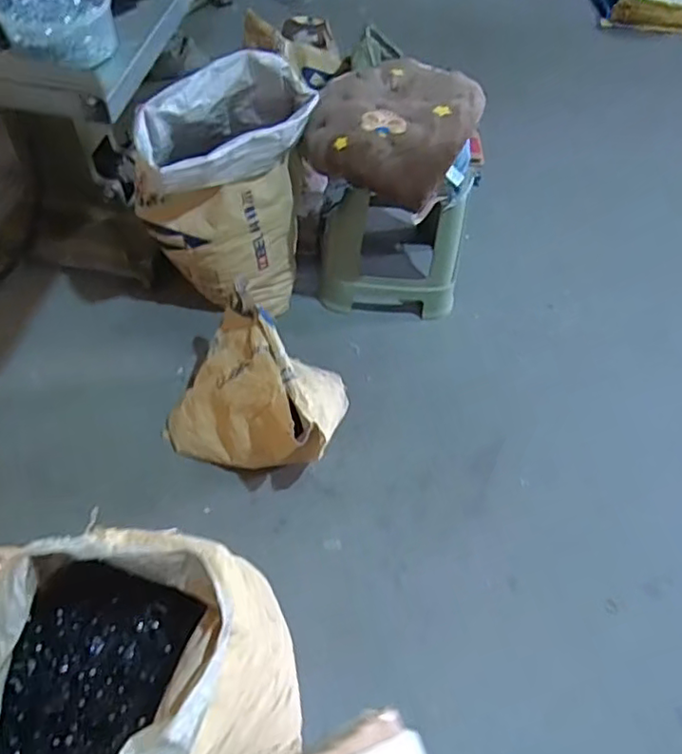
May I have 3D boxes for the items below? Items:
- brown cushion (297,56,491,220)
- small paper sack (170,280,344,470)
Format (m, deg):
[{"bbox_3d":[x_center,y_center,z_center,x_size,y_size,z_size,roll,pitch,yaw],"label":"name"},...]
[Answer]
[{"bbox_3d":[0.118,-0.578,1.430,0.356,0.149,0.354,26,57,12],"label":"brown cushion"},{"bbox_3d":[-0.183,0.016,1.389,0.371,0.247,0.308,18,56,8],"label":"small paper sack"}]

